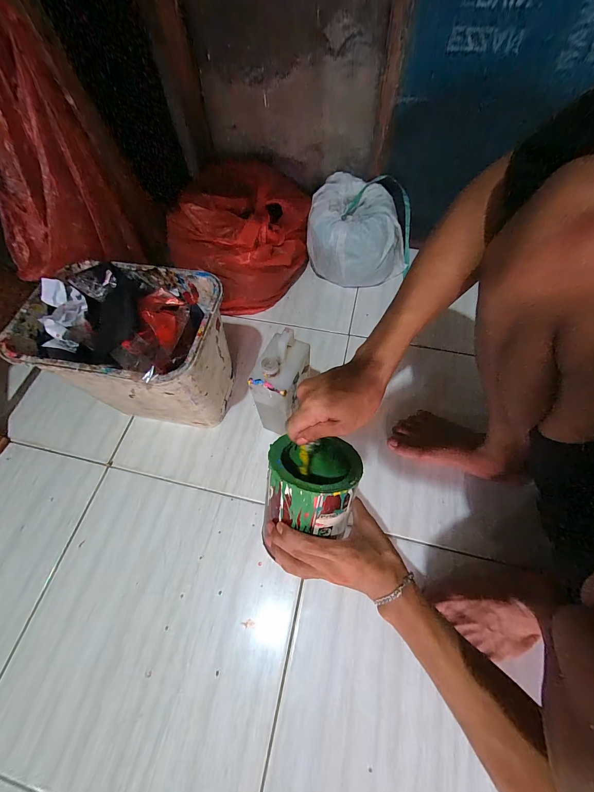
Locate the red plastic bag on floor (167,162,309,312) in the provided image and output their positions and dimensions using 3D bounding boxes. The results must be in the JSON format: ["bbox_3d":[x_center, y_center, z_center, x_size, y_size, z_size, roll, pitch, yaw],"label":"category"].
[{"bbox_3d":[-0.127,-0.339,0.682,0.233,0.191,0.257,26,68,14],"label":"red plastic bag on floor"}]

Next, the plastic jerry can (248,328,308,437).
[{"bbox_3d":[-0.020,-0.007,0.499,0.070,0.225,0.098,22,67,12],"label":"plastic jerry can"}]

